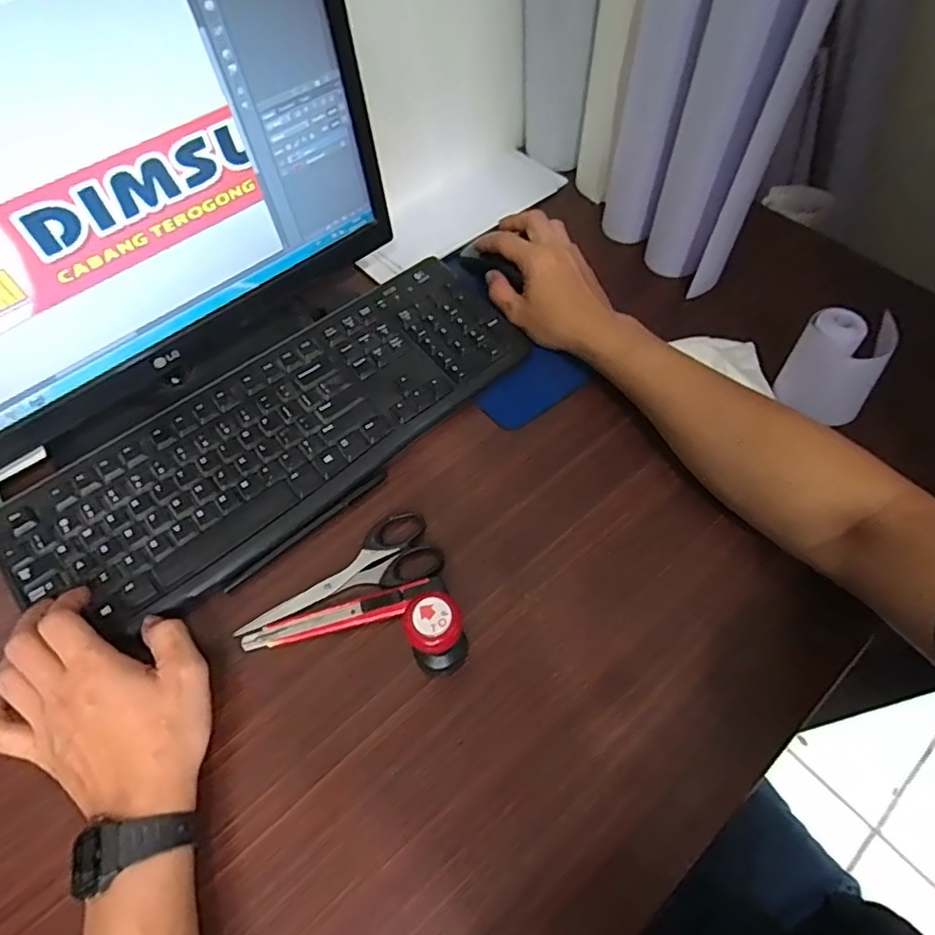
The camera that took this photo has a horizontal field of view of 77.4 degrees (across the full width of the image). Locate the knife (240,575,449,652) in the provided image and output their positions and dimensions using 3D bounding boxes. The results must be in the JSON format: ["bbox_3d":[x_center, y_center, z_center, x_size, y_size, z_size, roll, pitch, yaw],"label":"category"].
[{"bbox_3d":[-0.086,0.104,0.412,0.143,0.013,0.020,-13,65,-10],"label":"knife"}]

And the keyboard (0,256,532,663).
[{"bbox_3d":[-0.149,-0.029,0.484,0.426,0.016,0.160,-36,71,-18],"label":"keyboard"}]

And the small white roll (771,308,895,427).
[{"bbox_3d":[0.298,-0.082,0.476,0.078,0.092,0.034,19,63,6],"label":"small white roll"}]

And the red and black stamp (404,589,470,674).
[{"bbox_3d":[-0.018,0.107,0.373,0.038,0.075,0.038,2,63,-3],"label":"red and black stamp"}]

